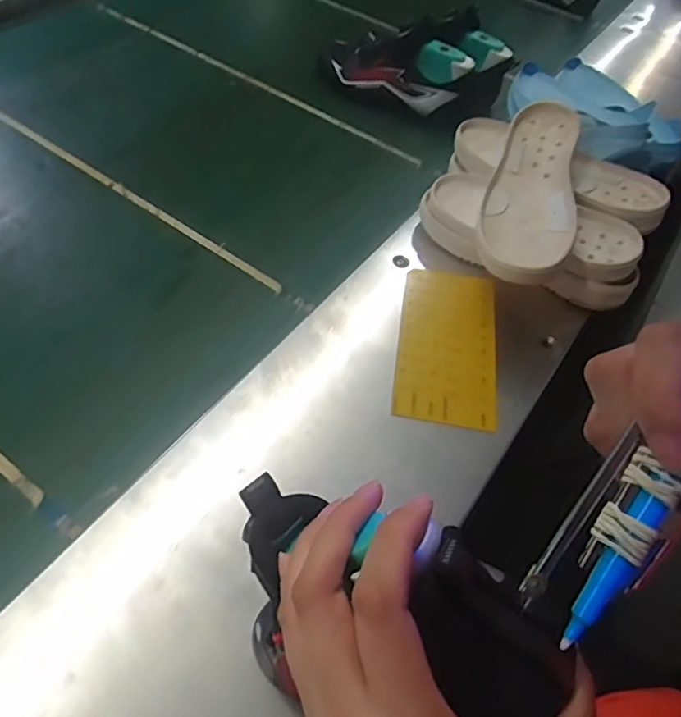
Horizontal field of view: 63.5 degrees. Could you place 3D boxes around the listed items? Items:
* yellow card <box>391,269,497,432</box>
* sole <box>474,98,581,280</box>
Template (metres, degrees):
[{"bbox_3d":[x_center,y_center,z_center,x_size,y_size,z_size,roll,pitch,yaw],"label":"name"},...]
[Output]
[{"bbox_3d":[0.108,-0.016,0.561,0.097,0.006,0.187,8,57,2],"label":"yellow card"},{"bbox_3d":[0.209,-0.182,0.595,0.095,0.034,0.261,14,64,13],"label":"sole"}]

